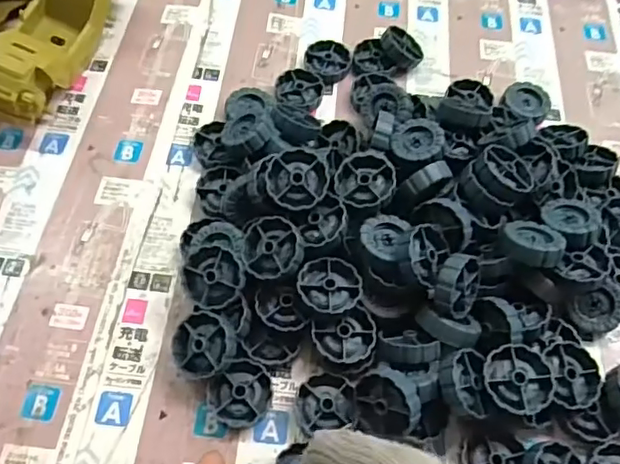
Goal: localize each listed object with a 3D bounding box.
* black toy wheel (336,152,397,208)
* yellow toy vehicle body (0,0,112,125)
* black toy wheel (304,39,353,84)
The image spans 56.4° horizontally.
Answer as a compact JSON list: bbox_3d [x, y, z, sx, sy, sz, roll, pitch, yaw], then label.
[{"bbox_3d":[0.037,-0.034,0.381,0.036,0.016,0.042,-9,62,-8],"label":"black toy wheel"},{"bbox_3d":[-0.202,-0.153,0.455,0.061,0.058,0.156,15,61,6],"label":"yellow toy vehicle body"},{"bbox_3d":[0.015,-0.144,0.488,0.040,0.012,0.041,1,61,-2],"label":"black toy wheel"}]

